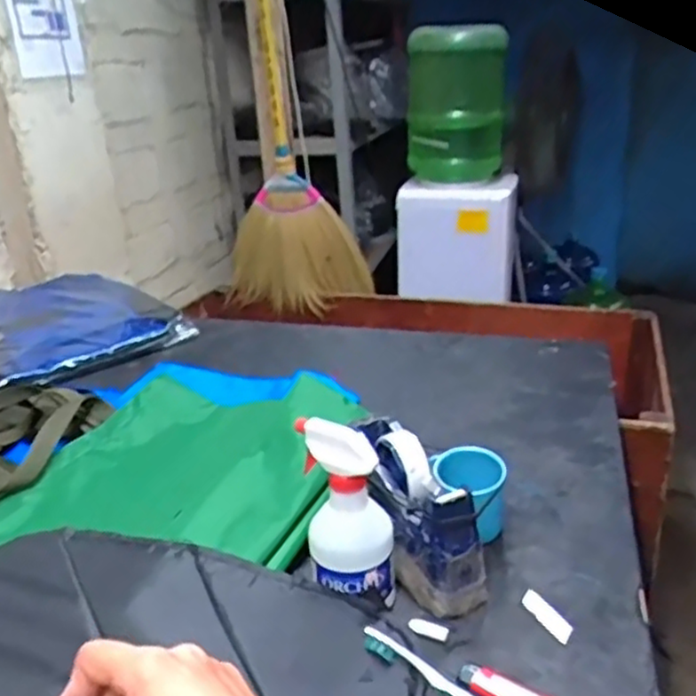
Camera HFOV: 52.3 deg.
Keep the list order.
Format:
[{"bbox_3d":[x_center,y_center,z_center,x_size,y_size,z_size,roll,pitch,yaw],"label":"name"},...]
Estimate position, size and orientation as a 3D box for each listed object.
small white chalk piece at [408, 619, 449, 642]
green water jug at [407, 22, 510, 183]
[{"bbox_3d":[0.072,0.255,0.644,0.038,0.006,0.012,10,26,27],"label":"small white chalk piece"},{"bbox_3d":[0.278,-0.620,1.841,0.249,0.387,0.278,0,24,8],"label":"green water jug"}]

